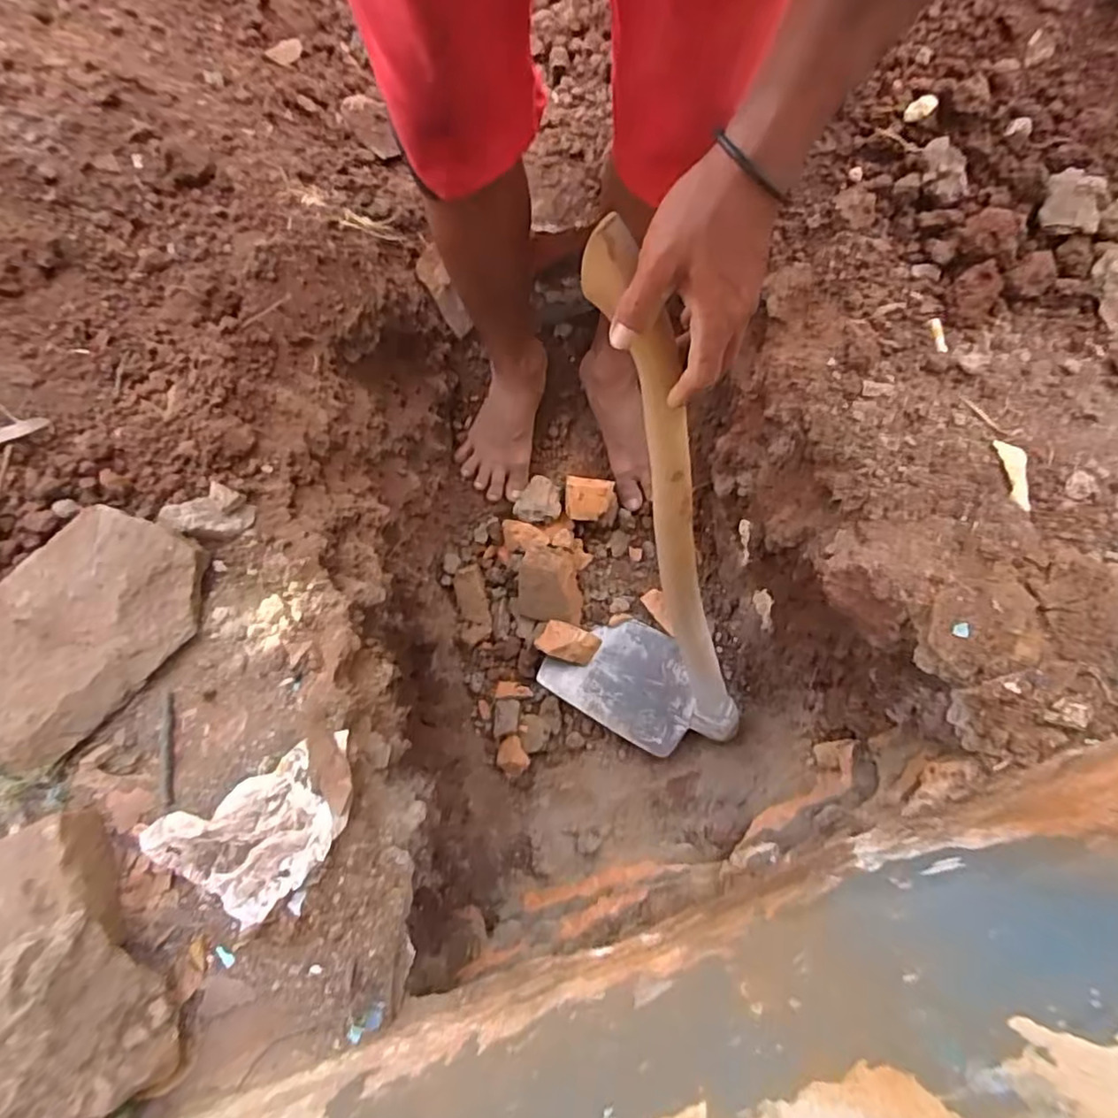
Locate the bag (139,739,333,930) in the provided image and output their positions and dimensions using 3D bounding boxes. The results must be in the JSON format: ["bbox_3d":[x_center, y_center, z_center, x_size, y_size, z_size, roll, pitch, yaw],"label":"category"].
[{"bbox_3d":[-0.248,0.228,0.509,0.134,0.025,0.103,-28,75,-6],"label":"bag"}]

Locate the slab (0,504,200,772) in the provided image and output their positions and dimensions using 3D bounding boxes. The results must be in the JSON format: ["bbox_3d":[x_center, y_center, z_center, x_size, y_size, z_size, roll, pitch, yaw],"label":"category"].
[{"bbox_3d":[-0.418,0.057,0.547,0.145,0.026,0.210,32,78,10],"label":"slab"}]

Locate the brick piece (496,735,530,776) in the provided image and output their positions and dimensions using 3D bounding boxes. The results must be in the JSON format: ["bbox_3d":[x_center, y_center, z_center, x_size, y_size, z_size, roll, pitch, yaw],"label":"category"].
[{"bbox_3d":[-0.068,0.282,0.911,0.043,0.021,0.050,-33,76,-7],"label":"brick piece"}]

